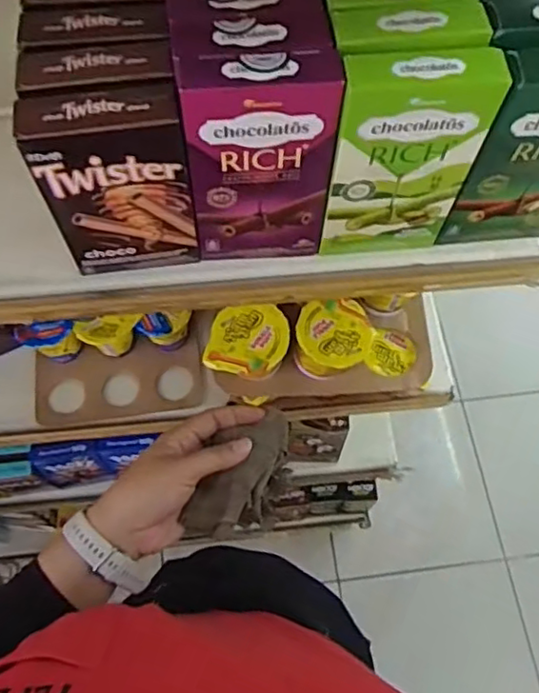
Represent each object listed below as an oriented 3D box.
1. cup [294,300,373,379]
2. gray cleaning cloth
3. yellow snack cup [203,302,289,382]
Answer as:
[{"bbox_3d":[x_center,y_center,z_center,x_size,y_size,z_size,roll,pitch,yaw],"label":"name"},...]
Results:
[{"bbox_3d":[0.065,-0.004,0.644,0.073,0.071,0.068,0,64,-1],"label":"cup"},{"bbox_3d":[-0.013,0.109,0.519,0.061,0.034,0.122,31,66,13],"label":"gray cleaning cloth"},{"bbox_3d":[-0.021,0.002,0.631,0.074,0.065,0.070,0,64,-1],"label":"yellow snack cup"}]

